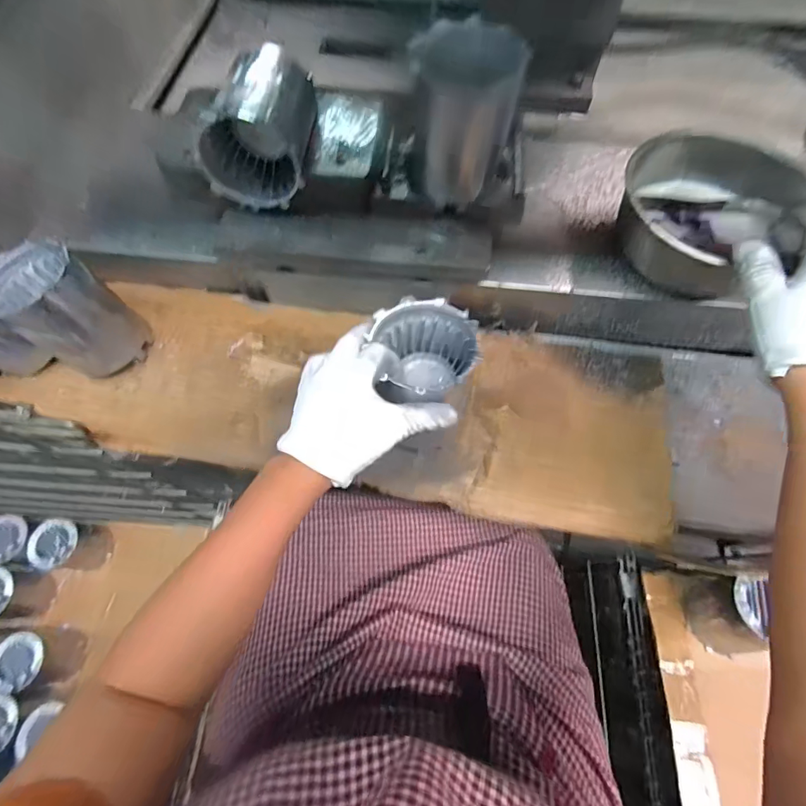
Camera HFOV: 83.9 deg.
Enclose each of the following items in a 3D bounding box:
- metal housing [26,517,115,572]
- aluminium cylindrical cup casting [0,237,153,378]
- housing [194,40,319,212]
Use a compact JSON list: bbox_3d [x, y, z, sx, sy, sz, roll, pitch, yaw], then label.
[{"bbox_3d":[-0.651,0.280,0.884,0.097,0.112,0.094,5,66,2],"label":"metal housing"},{"bbox_3d":[-0.348,-0.092,0.469,0.110,0.112,0.091,27,69,12],"label":"aluminium cylindrical cup casting"},{"bbox_3d":[-0.138,-0.276,0.436,0.096,0.098,0.126,2,66,1],"label":"housing"}]

